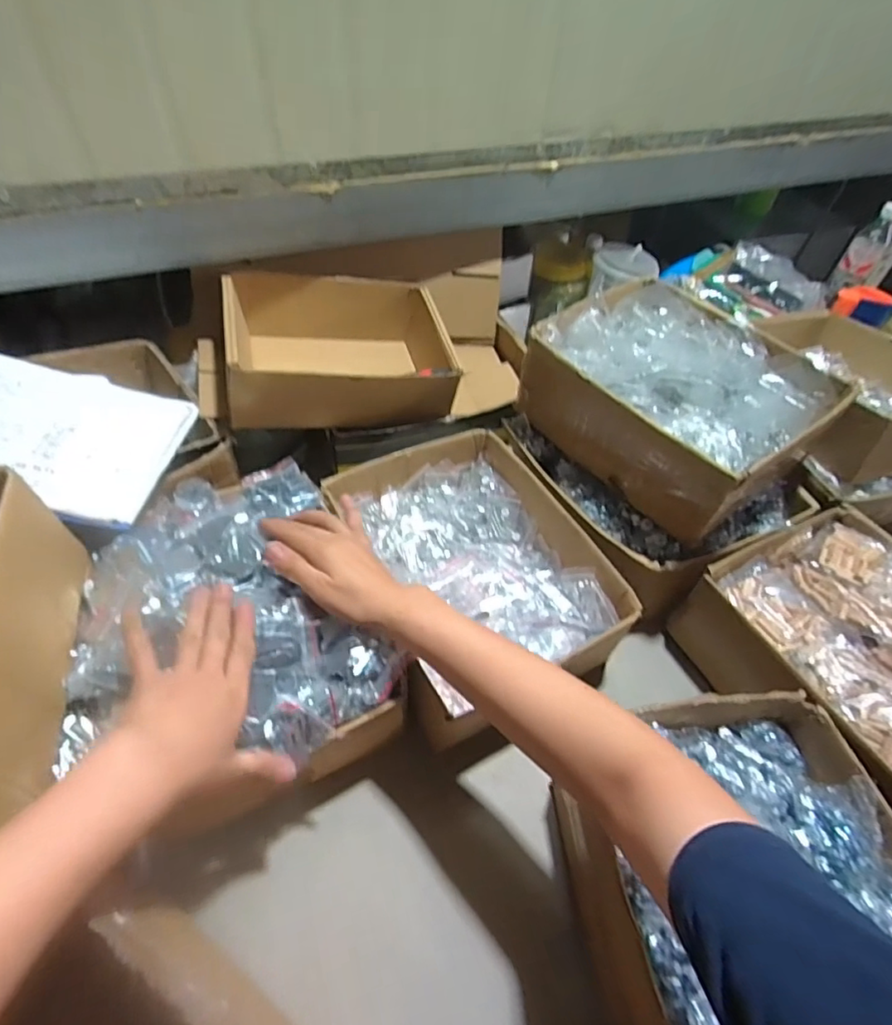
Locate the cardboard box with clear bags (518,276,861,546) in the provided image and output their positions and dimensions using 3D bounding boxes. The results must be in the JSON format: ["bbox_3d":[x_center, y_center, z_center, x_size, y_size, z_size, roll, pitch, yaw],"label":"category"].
[{"bbox_3d":[0.288,-0.146,0.709,0.260,0.120,0.312,-33,61,-26],"label":"cardboard box with clear bags"}]

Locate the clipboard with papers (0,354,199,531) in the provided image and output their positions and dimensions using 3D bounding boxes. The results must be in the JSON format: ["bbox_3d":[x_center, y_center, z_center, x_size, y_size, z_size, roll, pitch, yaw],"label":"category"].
[{"bbox_3d":[-0.493,-0.096,0.600,0.369,0.015,0.229,9,46,-15],"label":"clipboard with papers"}]

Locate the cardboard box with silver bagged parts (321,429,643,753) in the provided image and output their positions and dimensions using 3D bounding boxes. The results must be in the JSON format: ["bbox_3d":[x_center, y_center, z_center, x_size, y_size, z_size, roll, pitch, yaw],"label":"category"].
[{"bbox_3d":[0.026,0.061,0.669,0.243,0.086,0.319,-22,57,-20],"label":"cardboard box with silver bagged parts"}]

